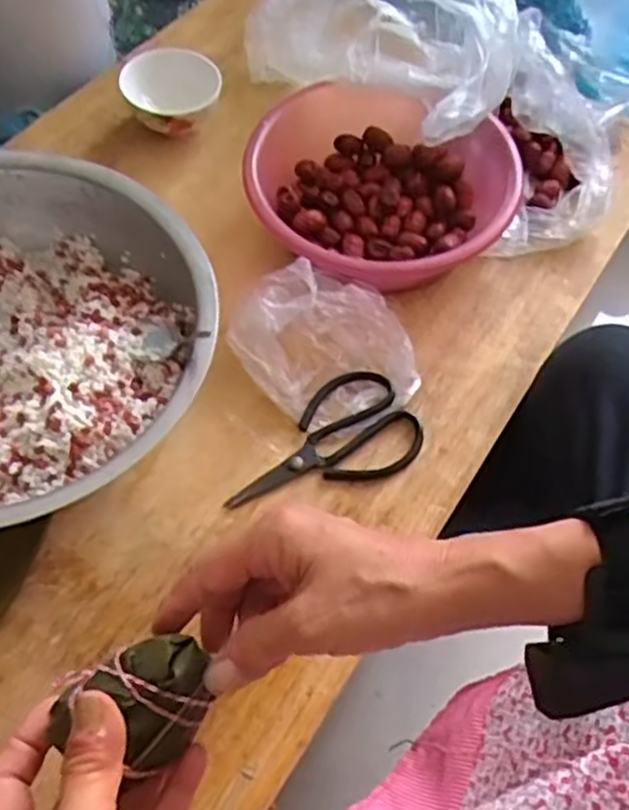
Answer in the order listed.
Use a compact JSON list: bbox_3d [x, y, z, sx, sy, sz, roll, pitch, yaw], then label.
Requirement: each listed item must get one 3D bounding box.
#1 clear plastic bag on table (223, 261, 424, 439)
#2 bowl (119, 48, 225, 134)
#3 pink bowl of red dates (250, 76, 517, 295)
[{"bbox_3d":[0.006,-0.052,0.601,0.111,0.056,0.144,-38,68,-22],"label":"clear plastic bag on table"},{"bbox_3d":[-0.136,-0.294,0.726,0.092,0.058,0.075,-5,60,-6],"label":"bowl"},{"bbox_3d":[0.055,-0.180,0.664,0.223,0.080,0.196,13,60,5],"label":"pink bowl of red dates"}]

